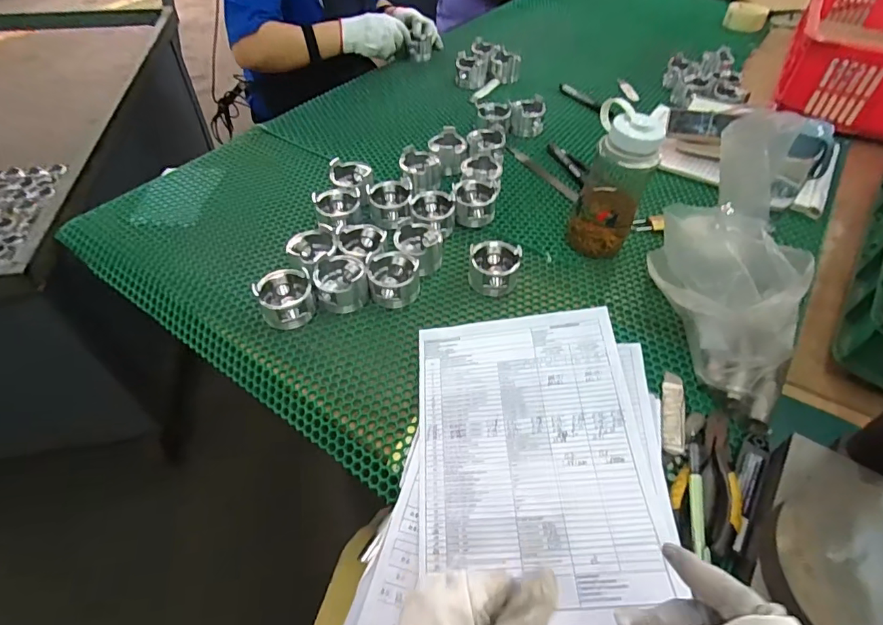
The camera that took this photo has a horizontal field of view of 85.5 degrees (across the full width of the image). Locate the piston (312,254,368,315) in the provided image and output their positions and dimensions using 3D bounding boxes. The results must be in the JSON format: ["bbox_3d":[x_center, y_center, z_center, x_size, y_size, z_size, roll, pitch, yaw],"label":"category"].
[{"bbox_3d":[-0.125,-0.036,0.600,0.064,0.044,0.060,-7,49,-7],"label":"piston"}]

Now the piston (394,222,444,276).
[{"bbox_3d":[-0.030,-0.088,0.644,0.061,0.044,0.069,-26,54,-21],"label":"piston"}]

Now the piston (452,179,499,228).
[{"bbox_3d":[0.050,-0.161,0.706,0.064,0.051,0.064,0,49,0],"label":"piston"}]

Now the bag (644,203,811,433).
[{"bbox_3d":[0.285,0.005,0.488,0.090,0.162,0.170,-30,55,-24],"label":"bag"}]

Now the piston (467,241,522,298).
[{"bbox_3d":[0.068,-0.058,0.617,0.063,0.047,0.059,6,49,4],"label":"piston"}]

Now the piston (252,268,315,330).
[{"bbox_3d":[-0.189,-0.019,0.580,0.063,0.048,0.062,0,49,0],"label":"piston"}]

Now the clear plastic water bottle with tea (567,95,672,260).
[{"bbox_3d":[0.221,-0.164,0.614,0.080,0.185,0.082,9,49,8],"label":"clear plastic water bottle with tea"}]

